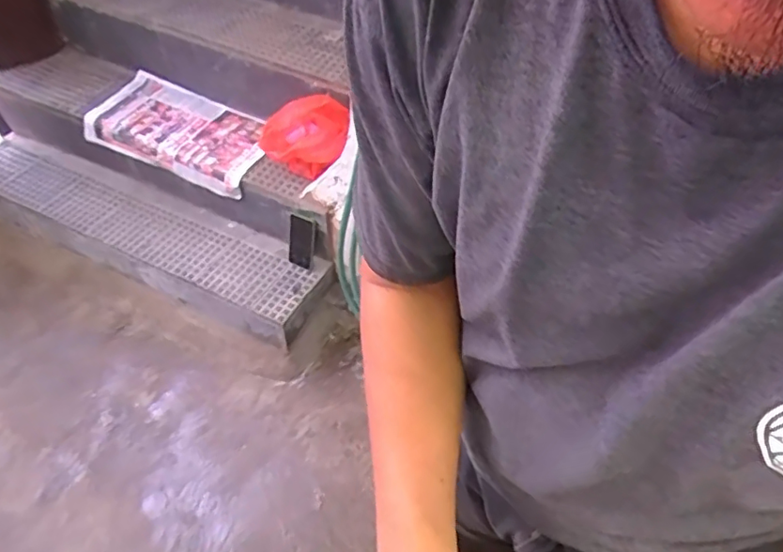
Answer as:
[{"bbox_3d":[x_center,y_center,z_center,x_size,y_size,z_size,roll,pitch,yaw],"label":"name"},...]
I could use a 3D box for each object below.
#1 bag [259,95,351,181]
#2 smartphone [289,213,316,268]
[{"bbox_3d":[-0.225,-0.353,1.443,0.213,0.167,0.123,-19,54,-17],"label":"bag"},{"bbox_3d":[-0.254,-0.094,1.554,0.069,0.161,0.016,14,33,1],"label":"smartphone"}]

